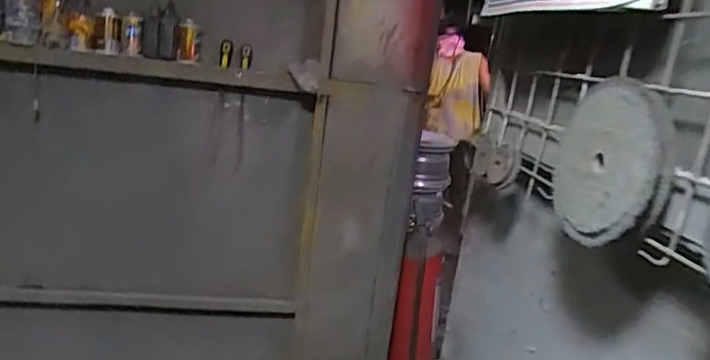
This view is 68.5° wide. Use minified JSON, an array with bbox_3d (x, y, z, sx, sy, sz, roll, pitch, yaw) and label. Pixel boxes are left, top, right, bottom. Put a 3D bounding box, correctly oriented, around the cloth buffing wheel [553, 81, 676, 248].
[{"bbox_3d":[0.208,-0.014,0.429,0.026,0.126,0.129,6,14,-6],"label":"cloth buffing wheel"}]

